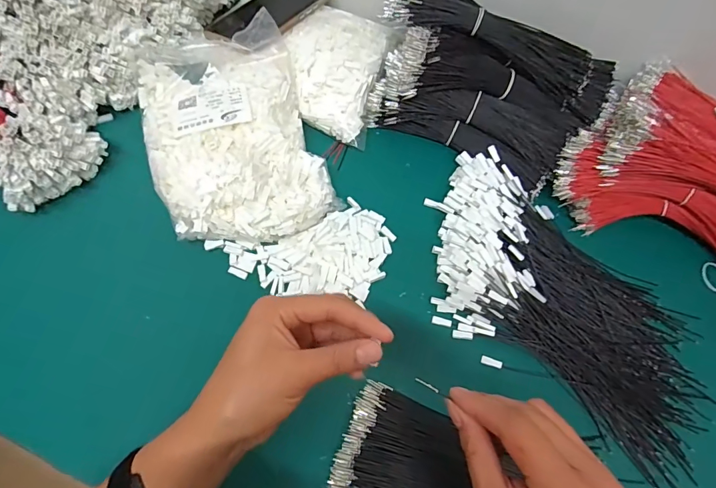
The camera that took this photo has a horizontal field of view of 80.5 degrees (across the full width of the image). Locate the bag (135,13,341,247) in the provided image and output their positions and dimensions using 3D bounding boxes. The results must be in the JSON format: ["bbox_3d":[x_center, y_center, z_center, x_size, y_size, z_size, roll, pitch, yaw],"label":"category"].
[{"bbox_3d":[-0.137,-0.122,0.453,0.169,0.065,0.251,-17,70,-12],"label":"bag"}]

